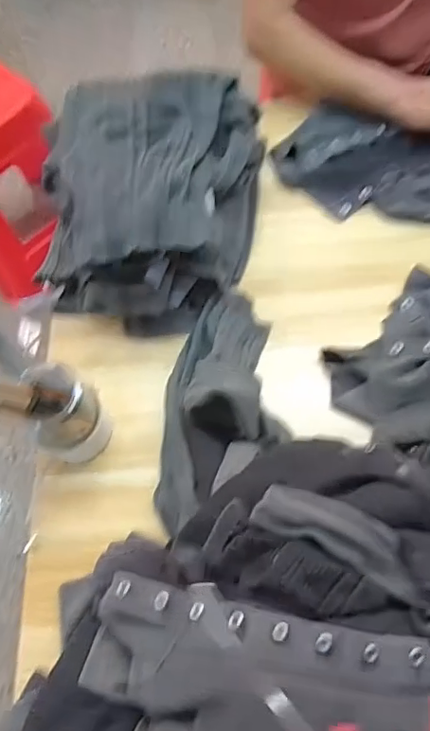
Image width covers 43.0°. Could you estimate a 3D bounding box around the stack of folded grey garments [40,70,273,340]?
[{"bbox_3d":[-0.090,-0.218,0.706,0.271,0.150,0.317,4,64,8],"label":"stack of folded grey garments"}]

